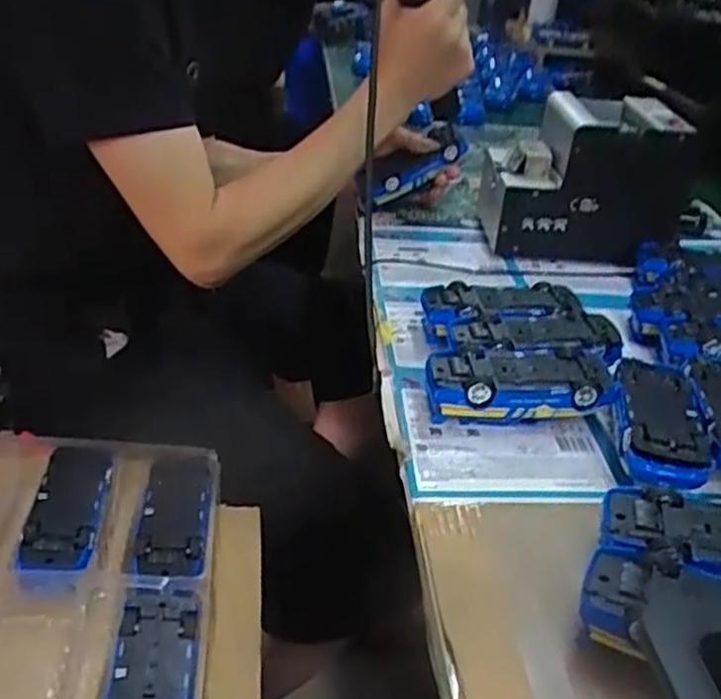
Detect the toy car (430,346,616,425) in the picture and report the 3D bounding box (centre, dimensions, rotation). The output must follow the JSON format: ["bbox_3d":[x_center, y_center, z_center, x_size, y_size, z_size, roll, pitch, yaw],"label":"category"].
[{"bbox_3d":[0.113,0.029,0.563,0.130,0.044,0.059,3,32,-5],"label":"toy car"}]

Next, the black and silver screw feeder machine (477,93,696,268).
[{"bbox_3d":[0.241,-0.191,0.841,0.191,0.143,0.145,6,32,-2],"label":"black and silver screw feeder machine"}]

